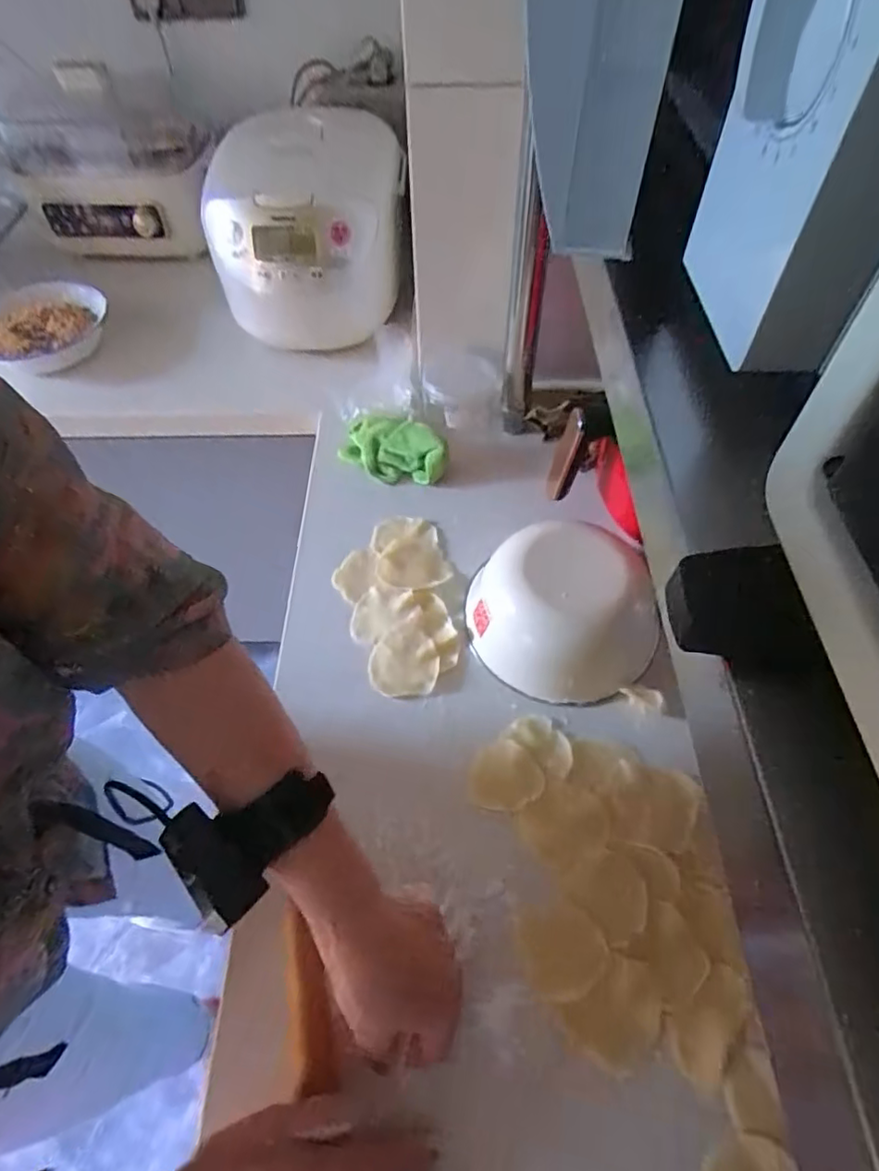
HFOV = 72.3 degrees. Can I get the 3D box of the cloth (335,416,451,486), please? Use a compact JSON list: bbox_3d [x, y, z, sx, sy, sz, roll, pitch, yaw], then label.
[{"bbox_3d":[-0.056,-0.169,0.734,0.139,0.059,0.062,13,59,11],"label":"cloth"}]

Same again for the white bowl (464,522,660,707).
[{"bbox_3d":[0.119,0.023,0.575,0.175,0.080,0.152,-10,57,-3],"label":"white bowl"}]

